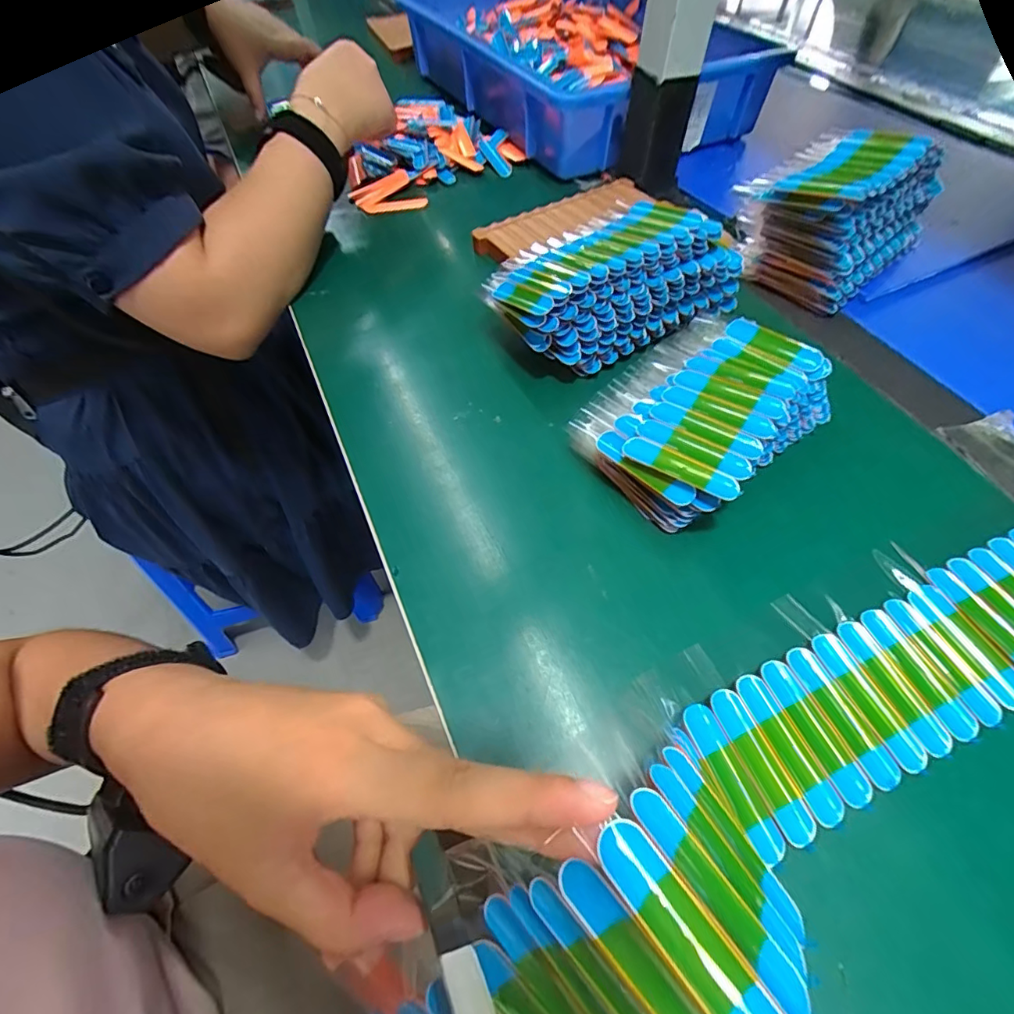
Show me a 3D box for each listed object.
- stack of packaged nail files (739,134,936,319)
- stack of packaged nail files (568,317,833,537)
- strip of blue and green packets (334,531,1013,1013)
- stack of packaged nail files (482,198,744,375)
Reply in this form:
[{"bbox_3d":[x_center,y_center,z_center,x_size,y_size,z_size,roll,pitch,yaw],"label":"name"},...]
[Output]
[{"bbox_3d":[0.265,-0.241,0.408,0.153,0.075,0.112,-36,63,-22],"label":"stack of packaged nail files"},{"bbox_3d":[0.125,-0.062,0.310,0.154,0.042,0.096,-37,63,-23],"label":"stack of packaged nail files"},{"bbox_3d":[0.171,0.082,0.219,0.423,0.072,0.072,-19,57,-23],"label":"strip of blue and green packets"},{"bbox_3d":[0.077,-0.167,0.369,0.183,0.058,0.101,-27,60,-18],"label":"stack of packaged nail files"}]

